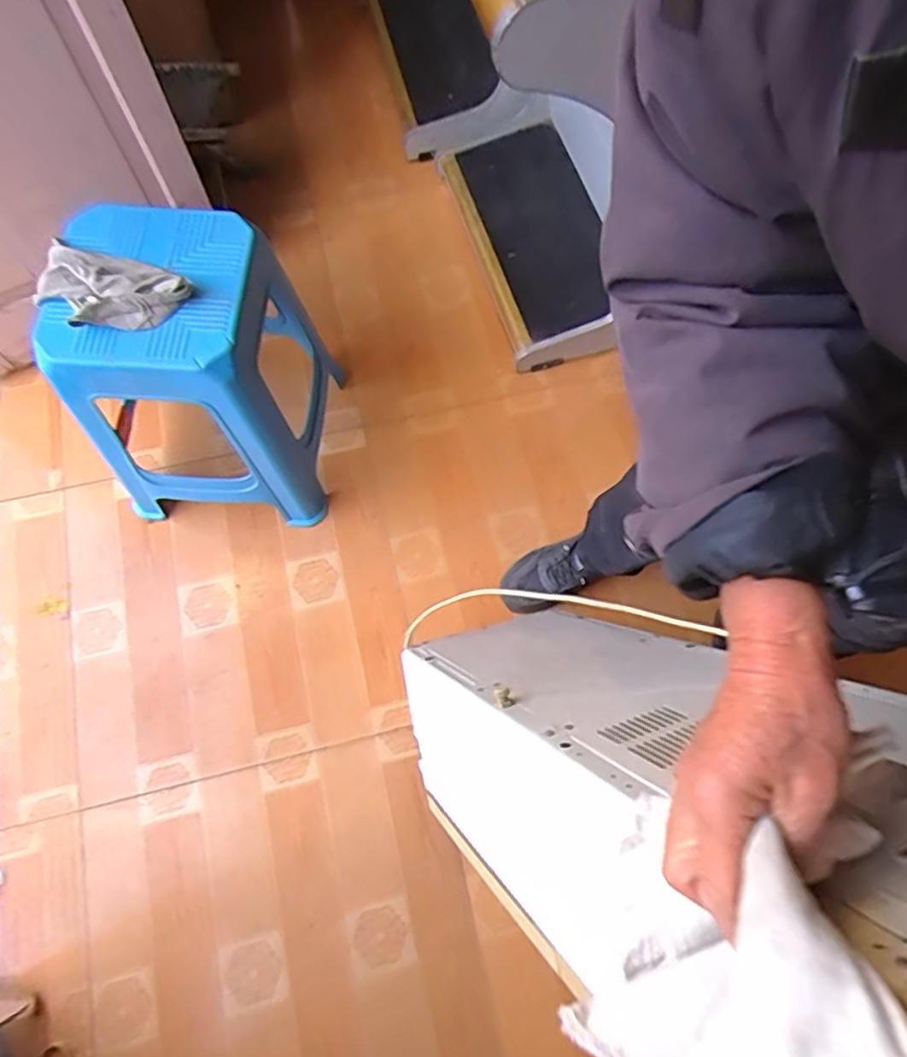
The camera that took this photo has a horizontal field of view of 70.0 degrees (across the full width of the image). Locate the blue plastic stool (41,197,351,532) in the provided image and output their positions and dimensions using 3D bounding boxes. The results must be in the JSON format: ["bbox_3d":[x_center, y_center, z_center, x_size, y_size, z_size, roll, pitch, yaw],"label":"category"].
[{"bbox_3d":[-0.410,-0.253,1.115,0.328,0.505,0.363,4,70,1],"label":"blue plastic stool"}]

